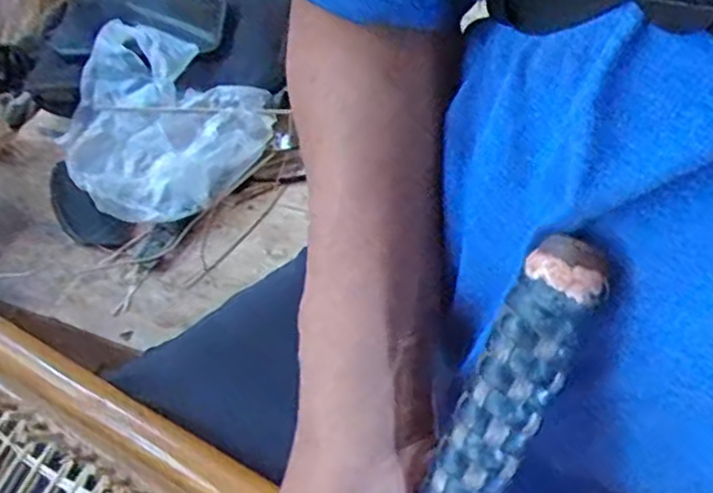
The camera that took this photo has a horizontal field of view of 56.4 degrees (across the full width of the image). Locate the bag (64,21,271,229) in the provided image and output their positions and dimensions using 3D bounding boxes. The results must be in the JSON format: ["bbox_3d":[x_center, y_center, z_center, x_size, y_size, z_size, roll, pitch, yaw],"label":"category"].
[{"bbox_3d":[-0.181,-0.104,0.599,0.180,0.083,0.170,24,56,23],"label":"bag"}]

